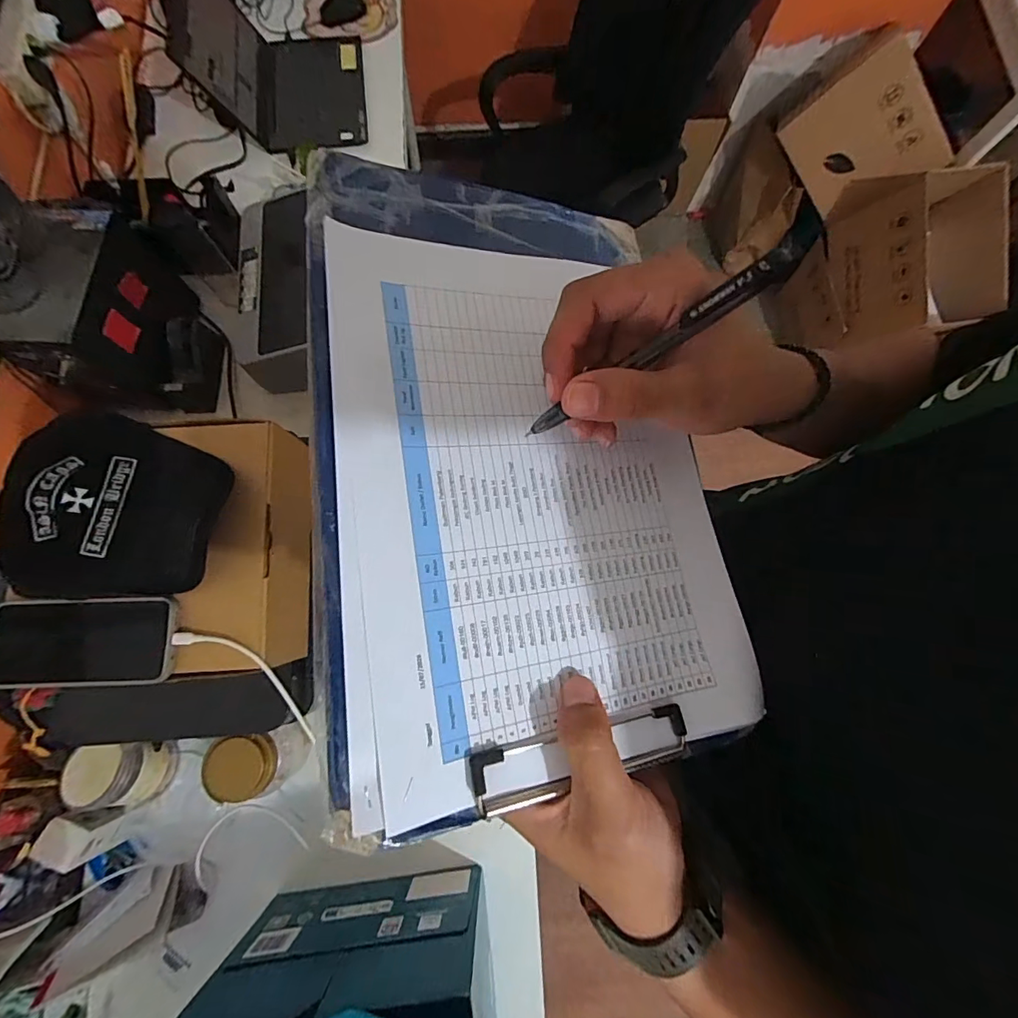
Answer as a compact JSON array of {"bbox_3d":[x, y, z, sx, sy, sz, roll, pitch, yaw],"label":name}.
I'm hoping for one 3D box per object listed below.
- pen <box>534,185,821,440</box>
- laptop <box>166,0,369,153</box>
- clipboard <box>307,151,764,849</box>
[{"bbox_3d":[0.070,-0.080,0.212,0.146,0.016,0.016,-33,78,18],"label":"pen"},{"bbox_3d":[-0.482,-0.915,0.907,0.322,0.147,0.306,-5,76,-2],"label":"laptop"},{"bbox_3d":[0.012,-0.037,0.258,0.226,0.009,0.343,-3,77,-21],"label":"clipboard"}]

